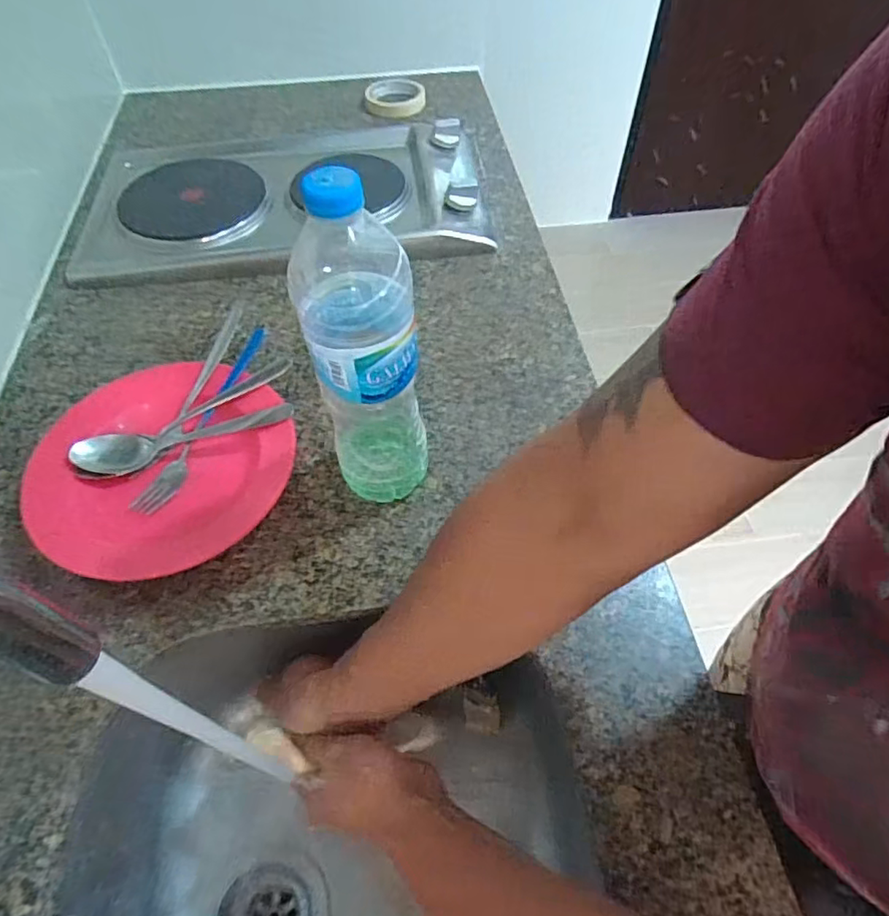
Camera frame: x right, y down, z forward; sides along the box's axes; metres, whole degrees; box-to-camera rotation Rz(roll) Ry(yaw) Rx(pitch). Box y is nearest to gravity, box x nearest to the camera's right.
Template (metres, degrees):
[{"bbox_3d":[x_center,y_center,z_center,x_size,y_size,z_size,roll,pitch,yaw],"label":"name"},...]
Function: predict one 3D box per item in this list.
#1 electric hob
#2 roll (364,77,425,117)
[{"bbox_3d":[-0.205,-0.352,0.756,0.494,0.044,0.292,-7,55,-5],"label":"electric hob"},{"bbox_3d":[-0.079,-0.580,0.935,0.096,0.018,0.105,0,55,0],"label":"roll"}]

